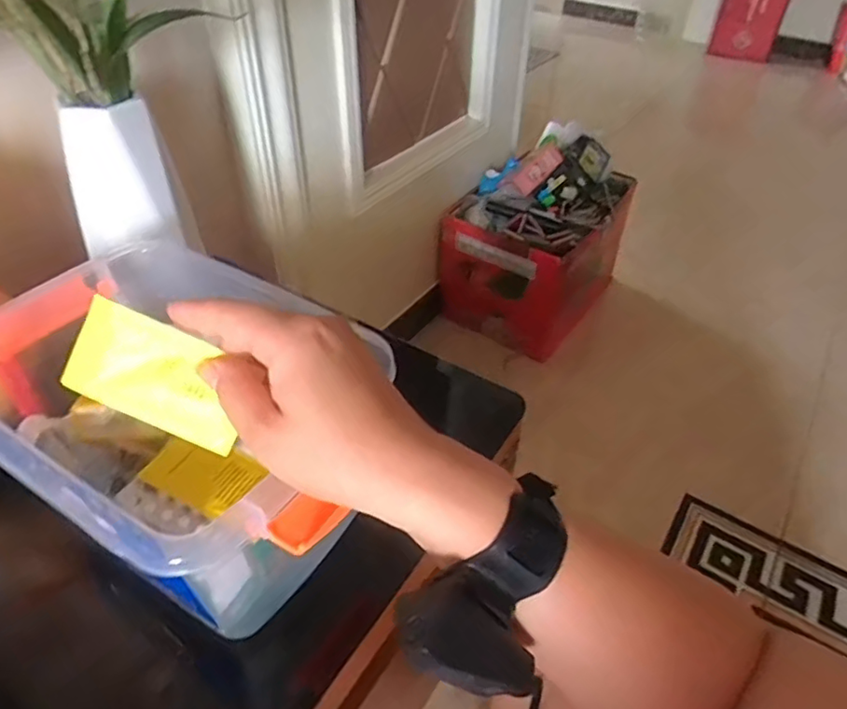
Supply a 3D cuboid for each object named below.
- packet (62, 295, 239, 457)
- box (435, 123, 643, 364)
[{"bbox_3d":[-0.131,0.011,0.302,0.086,0.051,0.004,25,7,-7],"label":"packet"},{"bbox_3d":[0.266,-0.265,1.347,0.303,0.354,0.425,24,47,23],"label":"box"}]

